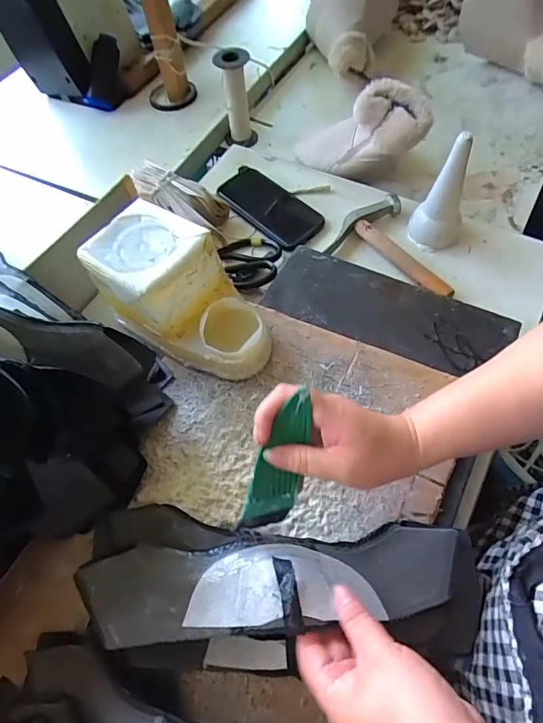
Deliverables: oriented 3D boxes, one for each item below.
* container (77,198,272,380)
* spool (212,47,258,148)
[{"bbox_3d":[-0.097,-0.072,0.497,0.209,0.119,0.108,31,68,21],"label":"container"},{"bbox_3d":[-0.060,-0.442,0.755,0.057,0.147,0.046,-5,59,3],"label":"spool"}]

